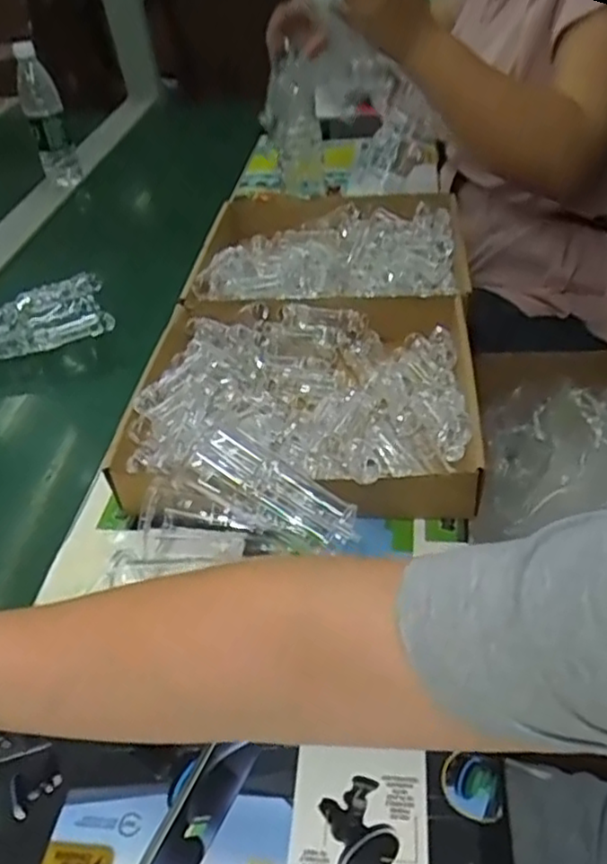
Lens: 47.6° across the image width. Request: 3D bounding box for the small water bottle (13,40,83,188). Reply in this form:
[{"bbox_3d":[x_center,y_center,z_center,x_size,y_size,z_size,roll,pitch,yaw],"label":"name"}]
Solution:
[{"bbox_3d":[-0.464,-0.565,1.249,0.069,0.232,0.063,-18,41,-12],"label":"small water bottle"}]

